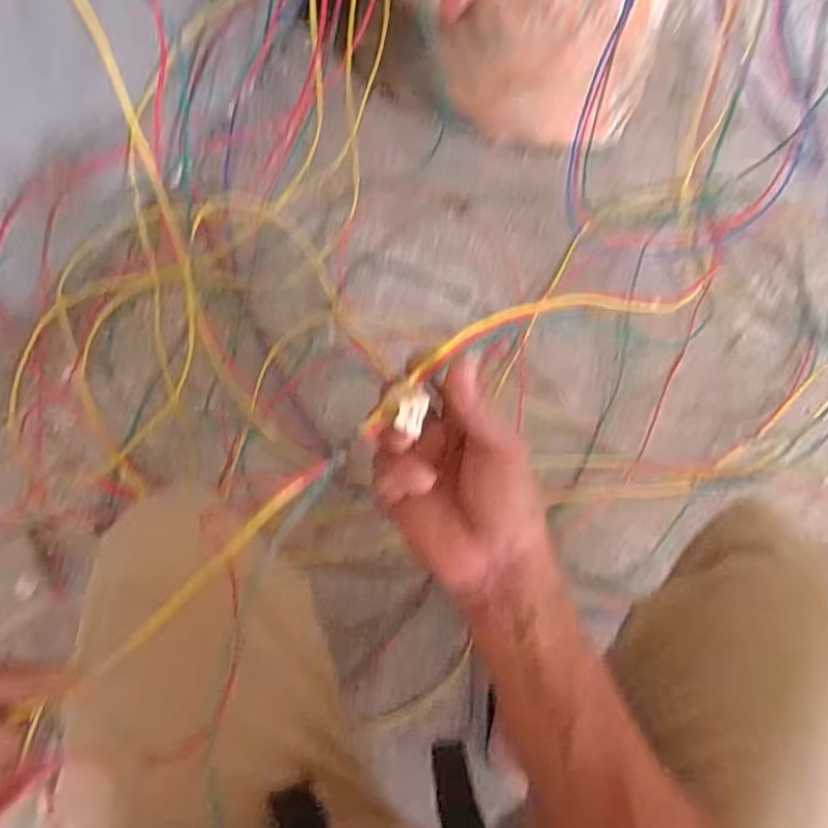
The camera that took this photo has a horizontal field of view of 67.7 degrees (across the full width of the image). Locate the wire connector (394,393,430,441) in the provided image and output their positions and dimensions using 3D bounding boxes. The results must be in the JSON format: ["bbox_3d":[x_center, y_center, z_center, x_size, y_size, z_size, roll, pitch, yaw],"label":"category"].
[{"bbox_3d":[-0.003,0.000,0.318,0.008,0.025,0.022,4,89,35],"label":"wire connector"}]

